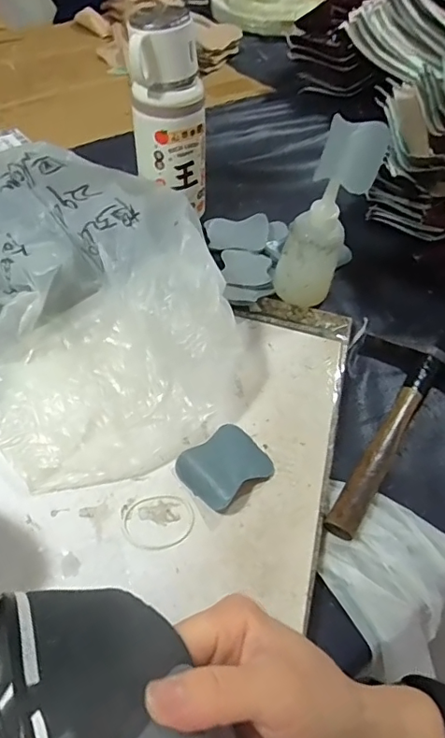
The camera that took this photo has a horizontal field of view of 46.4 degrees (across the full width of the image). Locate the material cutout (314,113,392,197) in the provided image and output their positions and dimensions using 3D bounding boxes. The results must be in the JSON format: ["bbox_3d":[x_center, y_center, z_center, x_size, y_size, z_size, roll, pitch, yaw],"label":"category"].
[{"bbox_3d":[0.117,-0.196,0.474,0.061,0.058,0.009,33,36,33],"label":"material cutout"}]

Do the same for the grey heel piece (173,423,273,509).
[{"bbox_3d":[0.002,0.081,0.441,0.072,0.006,0.060,-31,60,-27],"label":"grey heel piece"}]

